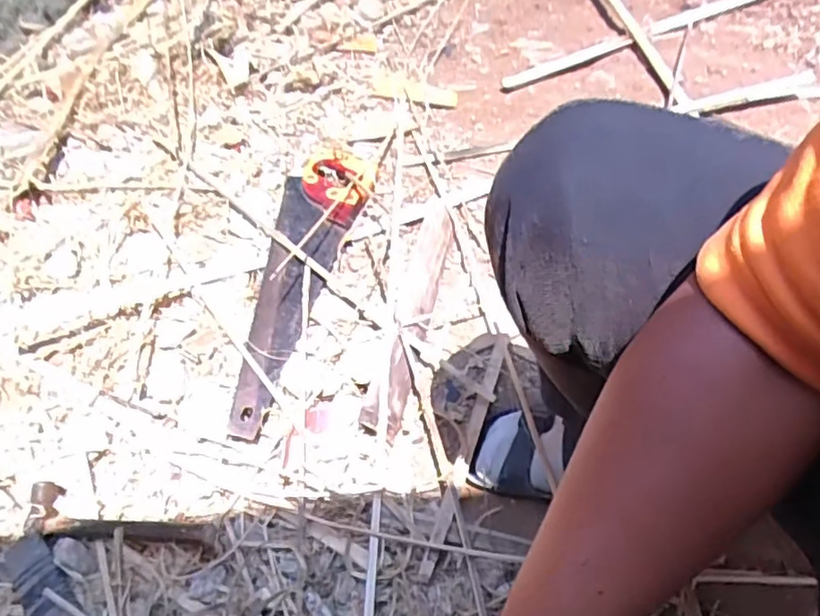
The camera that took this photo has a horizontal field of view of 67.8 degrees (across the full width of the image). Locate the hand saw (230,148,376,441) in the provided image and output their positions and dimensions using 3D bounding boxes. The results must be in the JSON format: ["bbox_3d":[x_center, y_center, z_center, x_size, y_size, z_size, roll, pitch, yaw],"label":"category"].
[{"bbox_3d":[-0.146,-0.067,0.855,0.123,0.032,0.514,2,55,6],"label":"hand saw"}]

